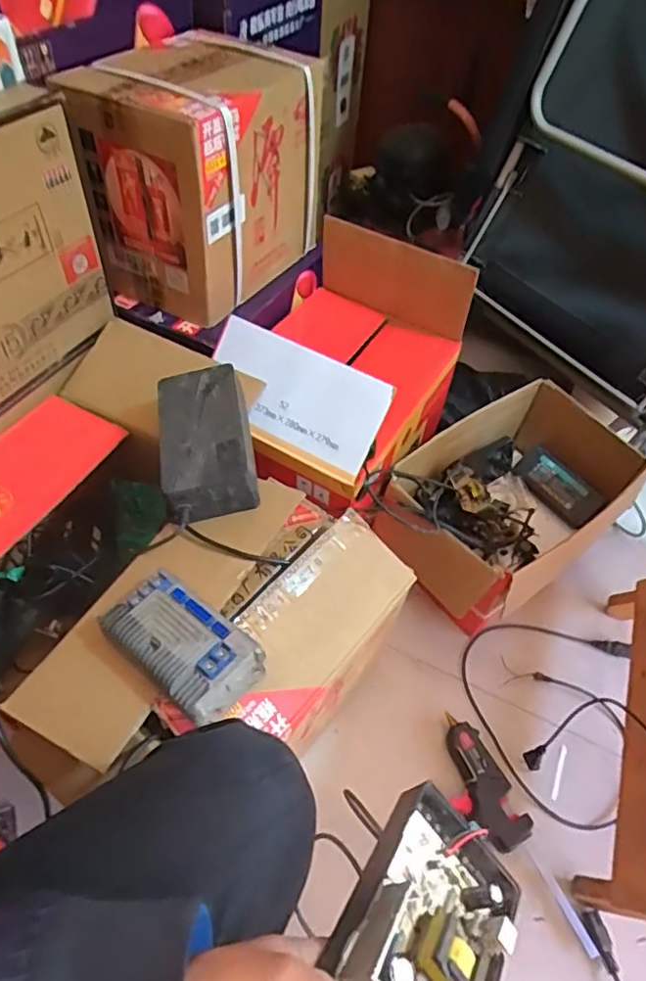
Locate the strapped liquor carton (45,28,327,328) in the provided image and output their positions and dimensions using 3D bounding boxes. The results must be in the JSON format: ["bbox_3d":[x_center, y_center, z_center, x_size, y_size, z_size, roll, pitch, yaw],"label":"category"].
[{"bbox_3d":[-0.175,-0.480,0.904,0.217,0.296,0.329,24,54,13],"label":"strapped liquor carton"}]

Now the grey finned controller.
[{"bbox_3d":[-0.139,0.153,0.588,0.158,0.049,0.086,36,58,22],"label":"grey finned controller"}]

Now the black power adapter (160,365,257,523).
[{"bbox_3d":[-0.147,-0.066,0.742,0.113,0.072,0.194,-8,53,-11],"label":"black power adapter"}]

